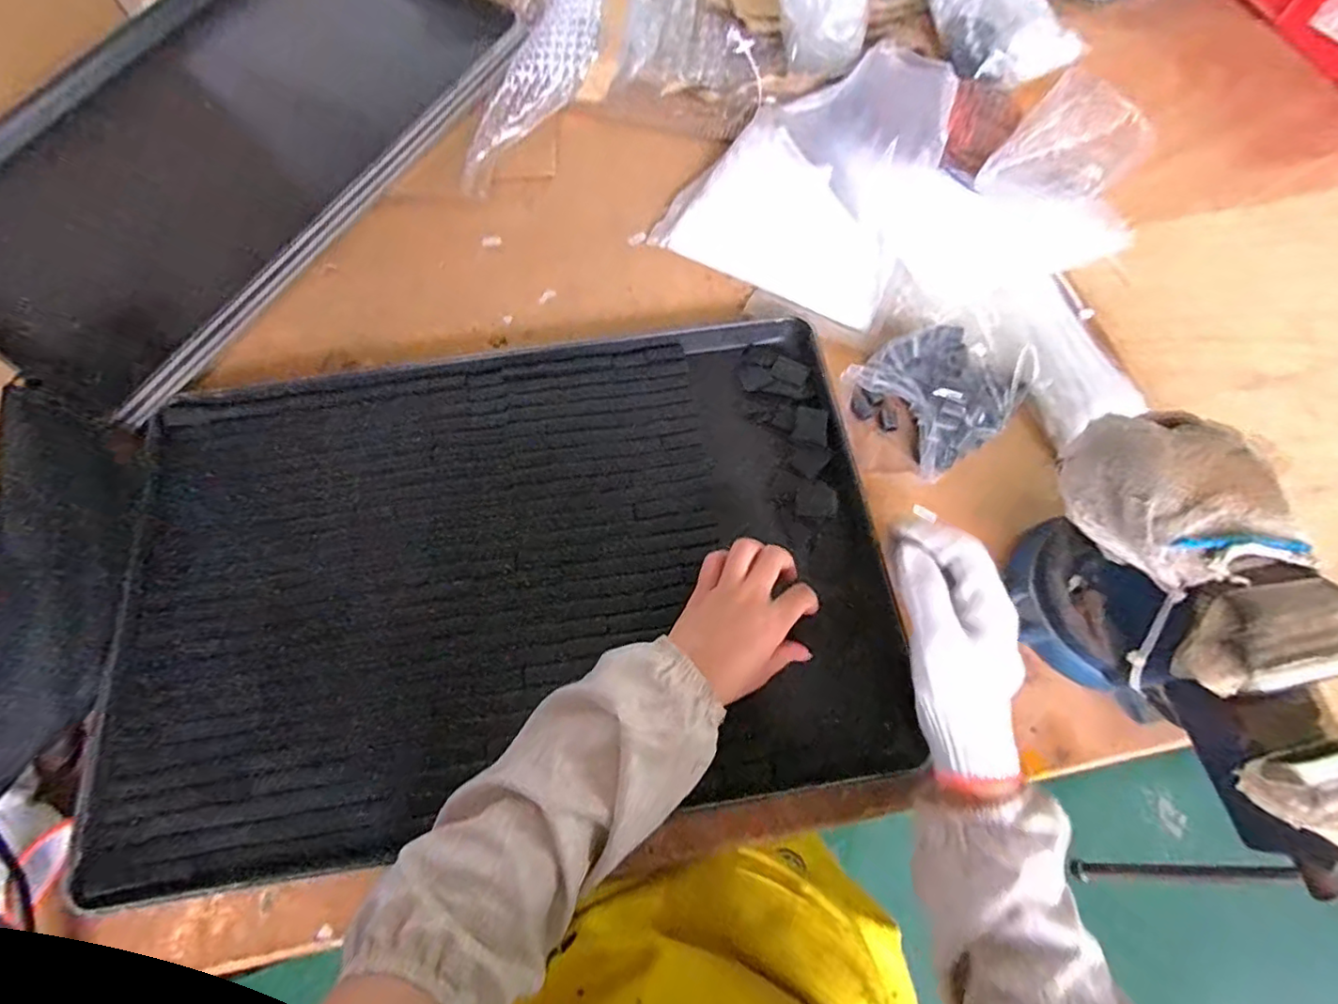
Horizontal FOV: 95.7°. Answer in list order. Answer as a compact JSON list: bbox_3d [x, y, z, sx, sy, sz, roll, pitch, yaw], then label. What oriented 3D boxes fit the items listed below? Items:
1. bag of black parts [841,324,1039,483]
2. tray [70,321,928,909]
[{"bbox_3d":[0.234,-0.096,0.533,0.143,0.058,0.118,-34,72,-11],"label":"bag of black parts"},{"bbox_3d":[-0.126,0.051,0.484,0.578,0.028,0.379,-8,68,-2],"label":"tray"}]

